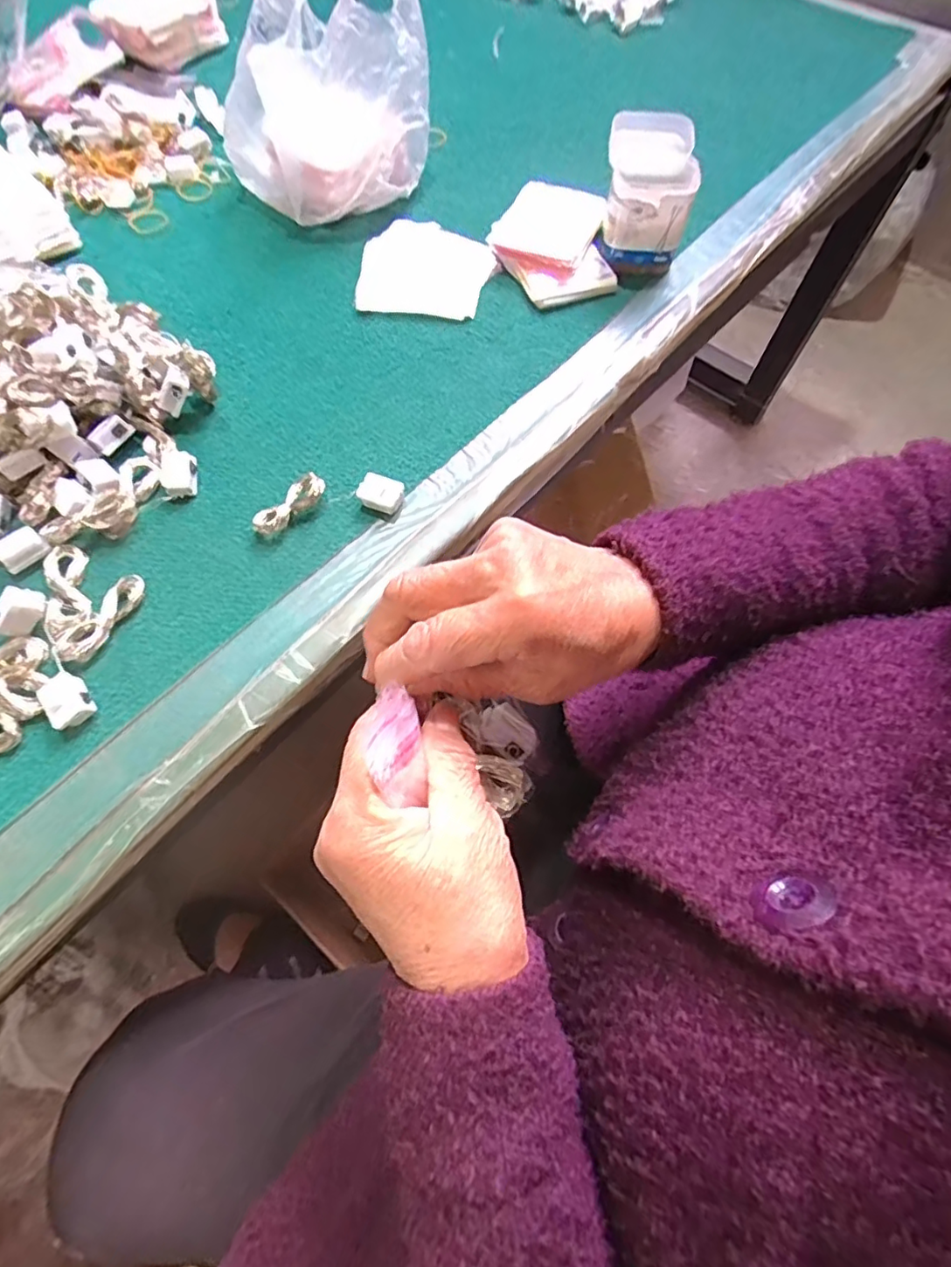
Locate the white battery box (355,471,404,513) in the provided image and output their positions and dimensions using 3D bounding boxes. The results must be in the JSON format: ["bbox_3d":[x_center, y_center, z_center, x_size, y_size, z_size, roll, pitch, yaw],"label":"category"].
[{"bbox_3d":[-0.064,-0.094,0.388,0.028,0.016,0.021,17,66,6],"label":"white battery box"}]

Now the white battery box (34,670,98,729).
[{"bbox_3d":[-0.230,0.038,0.324,0.021,0.014,0.030,-37,72,-17],"label":"white battery box"}]

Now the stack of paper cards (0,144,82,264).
[{"bbox_3d":[-0.395,-0.349,0.476,0.080,0.044,0.110,-42,73,-18],"label":"stack of paper cards"}]

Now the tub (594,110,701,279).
[{"bbox_3d":[0.141,-0.363,0.482,0.066,0.079,0.092,6,66,1],"label":"tub"}]

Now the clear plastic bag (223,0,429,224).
[{"bbox_3d":[-0.131,-0.454,0.470,0.151,0.157,0.144,22,67,8],"label":"clear plastic bag"}]

